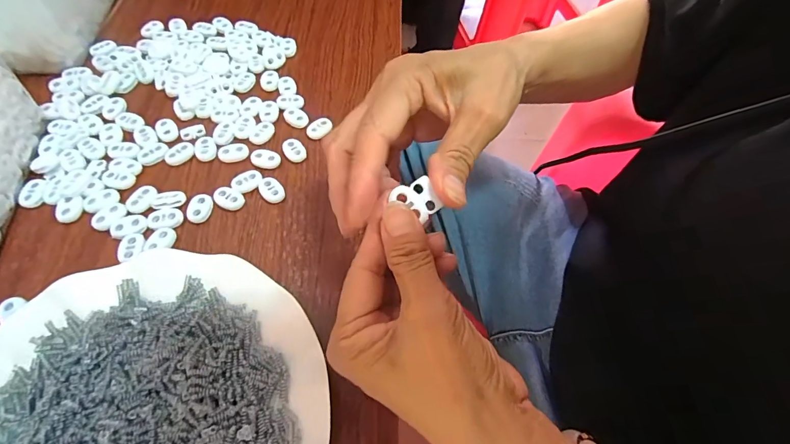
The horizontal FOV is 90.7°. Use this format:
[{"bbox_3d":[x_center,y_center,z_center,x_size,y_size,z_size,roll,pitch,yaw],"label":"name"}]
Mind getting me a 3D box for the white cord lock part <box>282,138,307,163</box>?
[{"bbox_3d":[-0.080,-0.057,0.309,0.015,0.004,0.023,-31,64,-21],"label":"white cord lock part"}]

